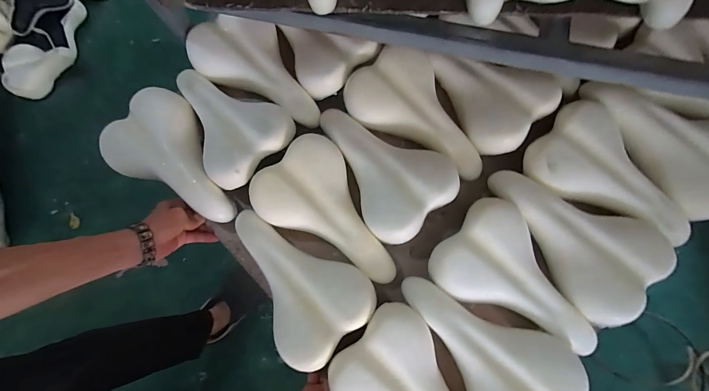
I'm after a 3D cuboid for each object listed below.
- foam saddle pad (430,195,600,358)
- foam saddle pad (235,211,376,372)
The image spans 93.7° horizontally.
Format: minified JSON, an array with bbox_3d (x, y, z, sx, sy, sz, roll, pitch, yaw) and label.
[{"bbox_3d":[0.240,0.131,0.471,0.245,0.050,0.149,41,80,11],"label":"foam saddle pad"},{"bbox_3d":[-0.095,0.117,0.493,0.150,0.035,0.241,-43,78,-9],"label":"foam saddle pad"}]

